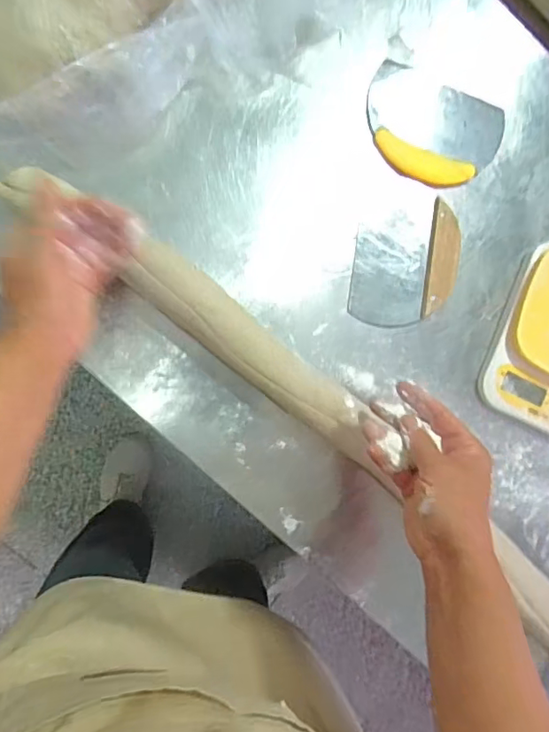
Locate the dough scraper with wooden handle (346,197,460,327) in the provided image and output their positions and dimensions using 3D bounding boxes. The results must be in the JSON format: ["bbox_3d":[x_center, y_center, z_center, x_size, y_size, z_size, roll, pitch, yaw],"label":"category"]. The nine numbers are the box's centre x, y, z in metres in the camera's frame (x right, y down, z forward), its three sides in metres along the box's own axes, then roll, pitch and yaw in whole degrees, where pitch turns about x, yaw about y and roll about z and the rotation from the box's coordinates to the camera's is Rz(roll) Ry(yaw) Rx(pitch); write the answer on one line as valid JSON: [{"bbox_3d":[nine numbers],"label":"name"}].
[{"bbox_3d":[0.143,-0.111,0.574,0.115,0.017,0.136,9,87,-8],"label":"dough scraper with wooden handle"}]

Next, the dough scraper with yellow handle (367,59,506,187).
[{"bbox_3d":[0.172,-0.261,0.586,0.154,0.016,0.114,24,85,-7],"label":"dough scraper with yellow handle"}]

